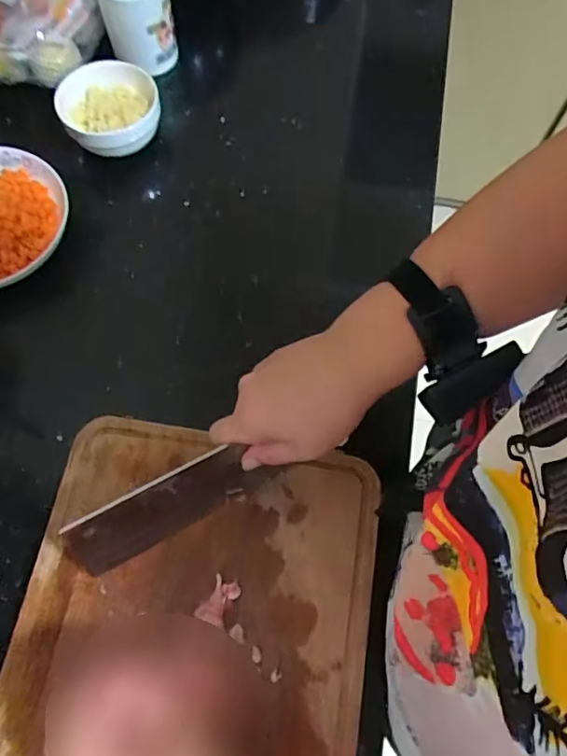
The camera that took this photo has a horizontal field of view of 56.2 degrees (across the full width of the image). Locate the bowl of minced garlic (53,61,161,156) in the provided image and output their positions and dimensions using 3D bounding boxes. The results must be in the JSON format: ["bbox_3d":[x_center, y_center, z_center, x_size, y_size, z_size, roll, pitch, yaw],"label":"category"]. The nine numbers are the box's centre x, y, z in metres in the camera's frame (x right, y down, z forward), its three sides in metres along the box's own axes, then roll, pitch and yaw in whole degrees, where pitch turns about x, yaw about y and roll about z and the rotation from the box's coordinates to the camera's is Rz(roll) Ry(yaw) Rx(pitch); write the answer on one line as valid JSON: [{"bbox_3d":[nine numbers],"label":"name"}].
[{"bbox_3d":[-0.203,-0.309,0.632,0.112,0.064,0.109,1,68,-1],"label":"bowl of minced garlic"}]

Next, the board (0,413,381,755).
[{"bbox_3d":[-0.081,0.239,0.426,0.279,0.041,0.392,9,68,2],"label":"board"}]

